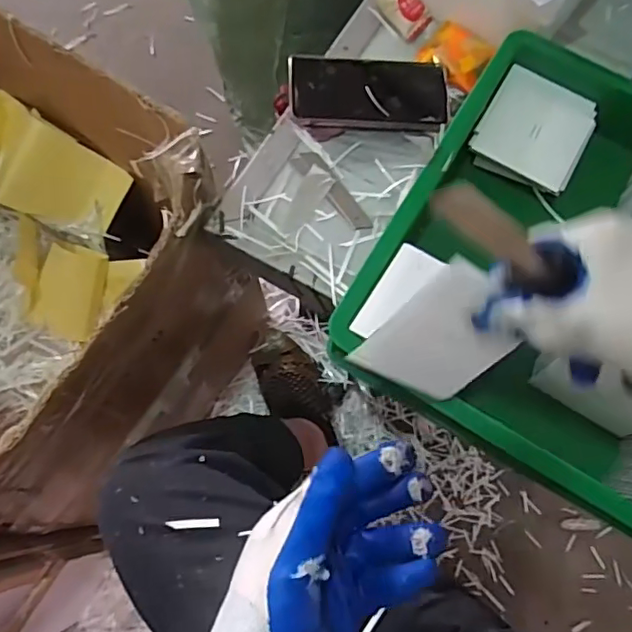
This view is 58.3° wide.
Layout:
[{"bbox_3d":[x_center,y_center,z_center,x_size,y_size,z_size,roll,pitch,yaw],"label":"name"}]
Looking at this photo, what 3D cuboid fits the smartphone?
[{"bbox_3d":[0.054,-0.230,0.581,0.160,0.014,0.079,1,74,-5],"label":"smartphone"}]

